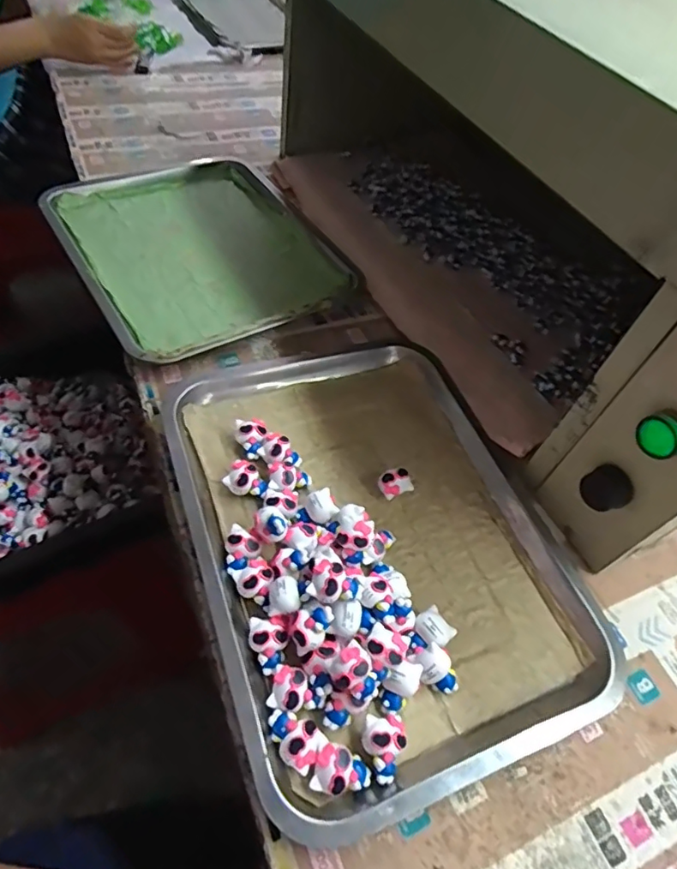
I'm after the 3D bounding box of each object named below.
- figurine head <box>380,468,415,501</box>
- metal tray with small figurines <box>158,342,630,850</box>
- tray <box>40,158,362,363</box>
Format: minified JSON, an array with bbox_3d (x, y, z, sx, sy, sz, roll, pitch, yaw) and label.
[{"bbox_3d":[0.047,0.042,0.442,0.025,0.026,0.017,-16,58,-19],"label":"figurine head"},{"bbox_3d":[0.025,0.067,0.414,0.271,0.051,0.357,-16,58,-19],"label":"metal tray with small figurines"},{"bbox_3d":[-0.159,-0.227,0.611,0.268,0.030,0.345,-24,61,-23],"label":"tray"}]

